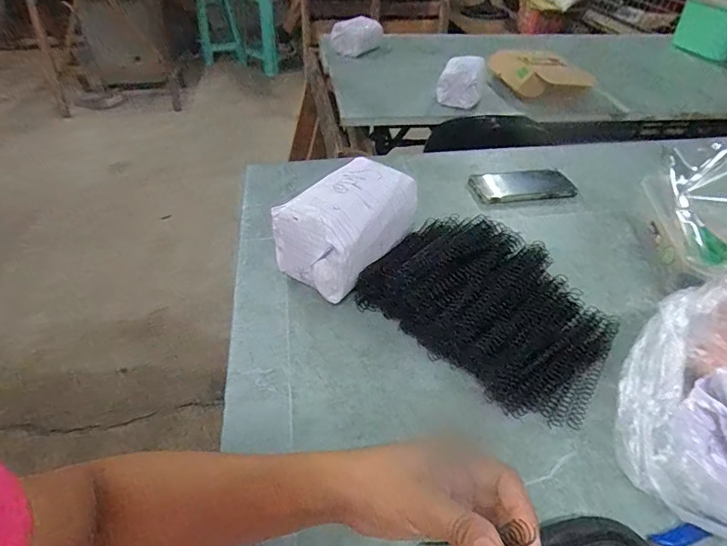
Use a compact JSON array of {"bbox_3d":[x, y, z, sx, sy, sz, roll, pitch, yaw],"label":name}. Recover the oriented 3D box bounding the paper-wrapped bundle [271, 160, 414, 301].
[{"bbox_3d":[-0.017,-0.058,0.566,0.121,0.112,0.169,30,50,29],"label":"paper-wrapped bundle"}]

